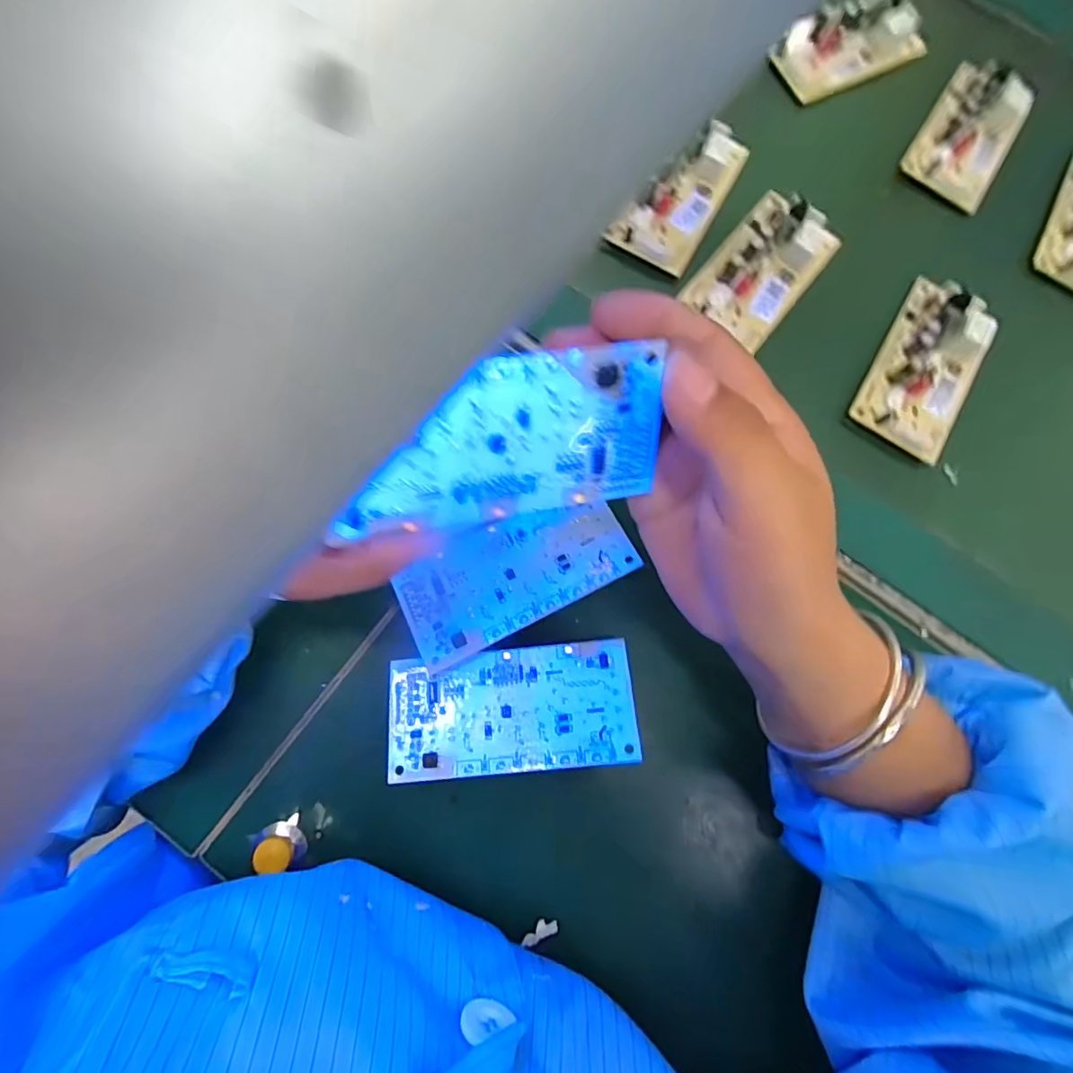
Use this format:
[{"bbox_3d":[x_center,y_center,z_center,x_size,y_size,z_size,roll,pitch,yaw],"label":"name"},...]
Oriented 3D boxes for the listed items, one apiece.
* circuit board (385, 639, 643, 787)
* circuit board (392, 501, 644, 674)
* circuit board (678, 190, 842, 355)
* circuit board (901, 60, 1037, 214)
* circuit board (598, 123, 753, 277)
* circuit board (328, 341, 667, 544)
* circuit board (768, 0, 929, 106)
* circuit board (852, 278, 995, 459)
[{"bbox_3d":[-0.011,0.081,0.253,0.113,0.004,0.055,-5,68,0],"label":"circuit board"},{"bbox_3d":[-0.012,0.016,0.263,0.112,0.011,0.053,-26,82,-8],"label":"circuit board"},{"bbox_3d":[0.139,-0.165,0.325,0.057,0.020,0.097,39,79,4],"label":"circuit board"},{"bbox_3d":[0.292,-0.273,0.359,0.057,0.011,0.107,32,79,3],"label":"circuit board"},{"bbox_3d":[0.092,-0.217,0.336,0.050,0.015,0.109,29,79,2],"label":"circuit board"},{"bbox_3d":[-0.011,-0.029,0.174,0.106,0.055,0.004,-11,37,-9],"label":"circuit board"},{"bbox_3d":[0.217,-0.343,0.371,0.115,0.016,0.049,-27,82,-8],"label":"circuit board"},{"bbox_3d":[0.232,-0.100,0.315,0.055,0.015,0.111,32,79,3],"label":"circuit board"}]

